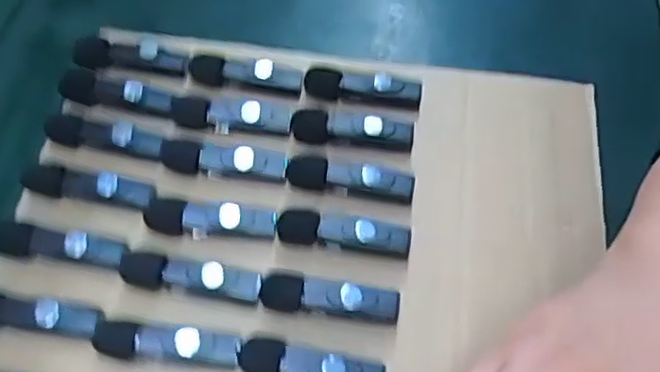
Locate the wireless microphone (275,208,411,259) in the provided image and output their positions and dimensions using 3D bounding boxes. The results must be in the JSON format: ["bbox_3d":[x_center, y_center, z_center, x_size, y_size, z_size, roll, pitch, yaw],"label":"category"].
[{"bbox_3d":[0.007,0.022,0.339,0.065,0.011,0.015,8,57,5],"label":"wireless microphone"}]

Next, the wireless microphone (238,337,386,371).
[{"bbox_3d":[-0.008,0.081,0.305,0.063,0.012,0.016,11,58,7],"label":"wireless microphone"}]

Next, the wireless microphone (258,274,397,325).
[{"bbox_3d":[0.000,0.052,0.322,0.064,0.014,0.015,6,57,4],"label":"wireless microphone"}]

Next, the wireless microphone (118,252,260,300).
[{"bbox_3d":[-0.066,0.042,0.324,0.066,0.011,0.016,10,58,7],"label":"wireless microphone"}]

